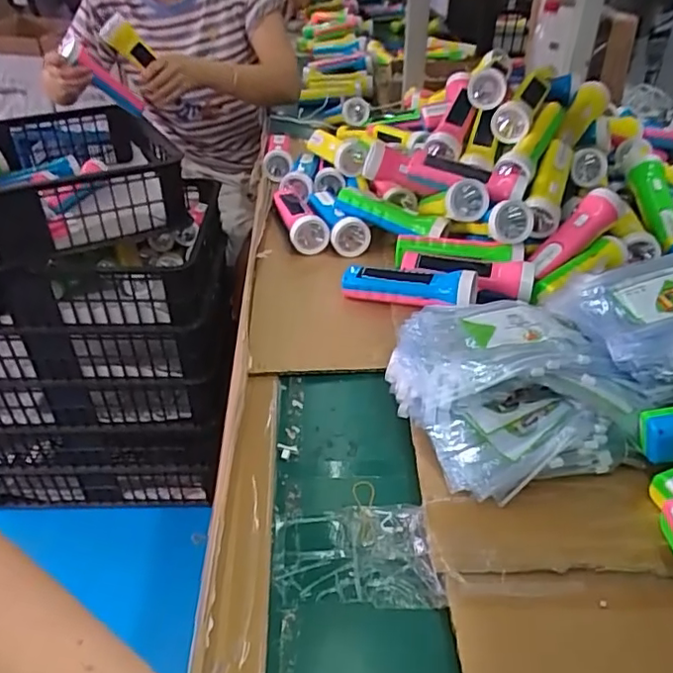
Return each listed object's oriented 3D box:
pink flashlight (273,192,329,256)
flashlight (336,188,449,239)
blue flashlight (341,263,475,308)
[{"bbox_3d":[-0.056,-0.183,0.881,0.056,0.047,0.174,-8,37,-9],"label":"pink flashlight"},{"bbox_3d":[0.073,-0.172,0.814,0.174,0.034,0.040,25,44,29],"label":"flashlight"},{"bbox_3d":[0.086,-0.067,0.715,0.170,0.042,0.052,14,39,20],"label":"blue flashlight"}]

